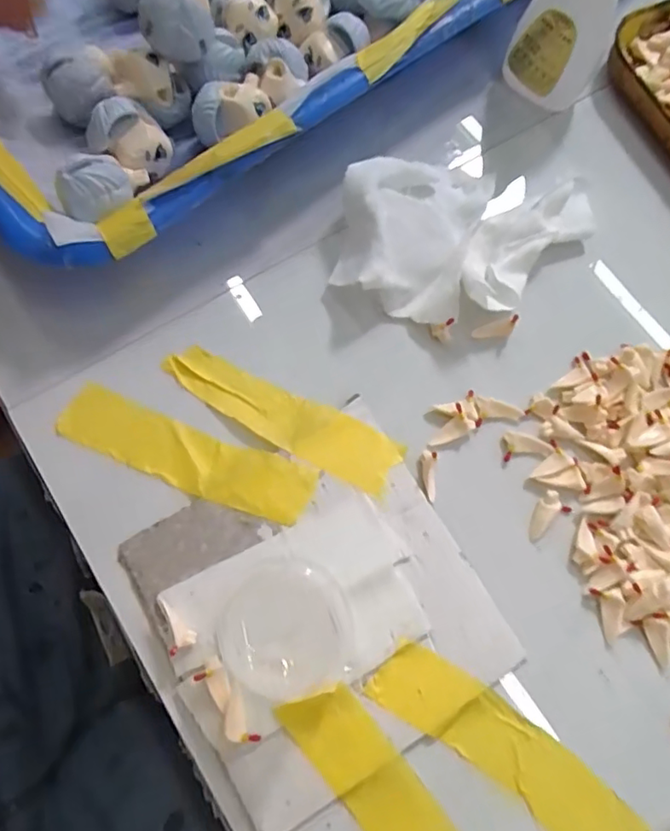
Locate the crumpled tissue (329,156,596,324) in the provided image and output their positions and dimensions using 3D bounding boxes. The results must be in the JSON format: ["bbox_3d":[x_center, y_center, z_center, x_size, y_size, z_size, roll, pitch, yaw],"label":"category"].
[{"bbox_3d":[0.048,-0.065,0.205,0.088,0.021,0.063,11,72,0],"label":"crumpled tissue"}]

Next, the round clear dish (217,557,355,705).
[{"bbox_3d":[-0.014,0.062,0.168,0.037,0.004,0.037,0,73,-1],"label":"round clear dish"}]

